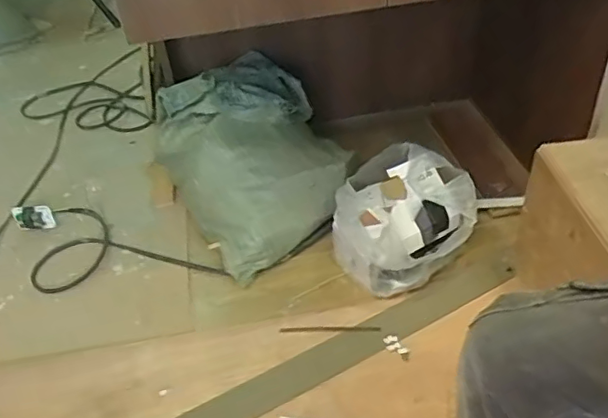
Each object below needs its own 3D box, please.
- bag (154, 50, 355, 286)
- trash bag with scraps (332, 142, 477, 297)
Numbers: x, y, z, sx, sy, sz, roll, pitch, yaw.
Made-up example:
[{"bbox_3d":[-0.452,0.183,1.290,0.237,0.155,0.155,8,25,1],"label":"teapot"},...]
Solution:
[{"bbox_3d":[-0.128,-0.149,1.495,0.432,0.325,0.440,-27,44,-24],"label":"bag"},{"bbox_3d":[0.230,0.038,1.308,0.274,0.242,0.255,-26,43,-23],"label":"trash bag with scraps"}]

